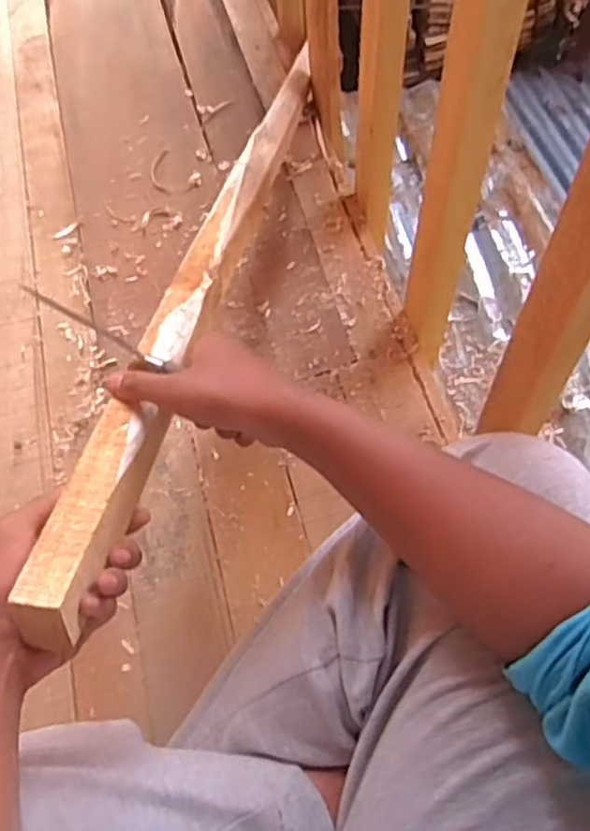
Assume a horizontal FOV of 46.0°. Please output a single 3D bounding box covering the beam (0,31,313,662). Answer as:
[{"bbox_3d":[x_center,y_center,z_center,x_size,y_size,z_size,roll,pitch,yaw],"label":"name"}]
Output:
[{"bbox_3d":[-0.072,-0.186,0.705,0.039,0.040,0.888,8,46,6],"label":"beam"}]

